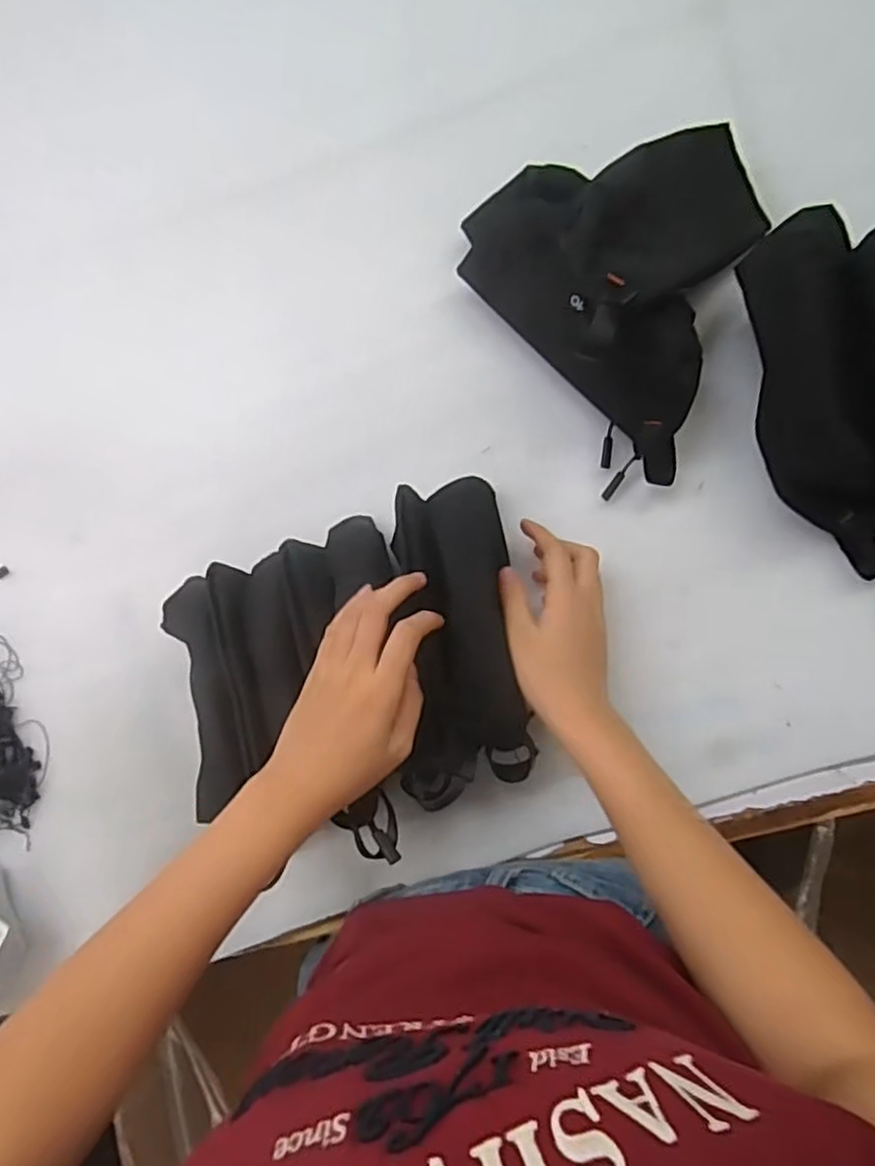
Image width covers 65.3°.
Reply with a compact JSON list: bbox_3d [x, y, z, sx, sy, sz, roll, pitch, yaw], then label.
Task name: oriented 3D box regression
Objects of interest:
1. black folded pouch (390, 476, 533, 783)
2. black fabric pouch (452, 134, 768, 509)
[{"bbox_3d":[0.018,0.032,0.477,0.073,0.091,0.211,-7,82,6],"label":"black folded pouch"},{"bbox_3d":[0.106,-0.202,0.457,0.177,0.125,0.240,11,94,5],"label":"black fabric pouch"}]

